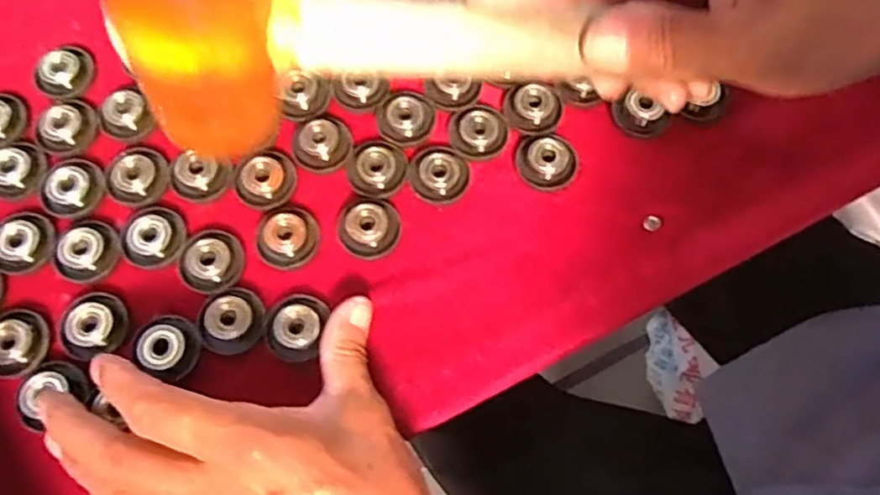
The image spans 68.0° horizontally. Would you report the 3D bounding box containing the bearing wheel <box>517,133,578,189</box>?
[{"bbox_3d":[0.057,-0.048,0.350,0.032,0.009,0.031,18,71,7],"label":"bearing wheel"}]

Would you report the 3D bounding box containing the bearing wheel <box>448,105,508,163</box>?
[{"bbox_3d":[0.020,-0.063,0.355,0.031,0.008,0.029,0,70,1],"label":"bearing wheel"}]

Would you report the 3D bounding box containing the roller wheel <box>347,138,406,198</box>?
[{"bbox_3d":[-0.035,-0.044,0.347,0.033,0.011,0.032,22,71,9],"label":"roller wheel"}]

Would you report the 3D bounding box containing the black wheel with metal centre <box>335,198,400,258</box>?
[{"bbox_3d":[-0.037,-0.013,0.335,0.032,0.012,0.031,0,70,1],"label":"black wheel with metal centre"}]

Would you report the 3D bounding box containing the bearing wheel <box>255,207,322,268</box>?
[{"bbox_3d":[-0.079,-0.007,0.335,0.030,0.011,0.033,0,70,1],"label":"bearing wheel"}]

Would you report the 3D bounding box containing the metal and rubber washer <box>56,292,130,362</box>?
[{"bbox_3d":[-0.171,0.038,0.320,0.029,0.006,0.032,42,76,15],"label":"metal and rubber washer"}]

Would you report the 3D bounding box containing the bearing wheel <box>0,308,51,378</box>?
[{"bbox_3d":[-0.206,0.044,0.315,0.027,0.010,0.034,-8,70,-2],"label":"bearing wheel"}]

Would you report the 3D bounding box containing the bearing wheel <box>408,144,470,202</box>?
[{"bbox_3d":[0.000,-0.041,0.347,0.031,0.009,0.032,0,70,1],"label":"bearing wheel"}]

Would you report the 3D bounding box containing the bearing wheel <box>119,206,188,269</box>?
[{"bbox_3d":[-0.149,-0.007,0.335,0.032,0.007,0.034,0,70,1],"label":"bearing wheel"}]

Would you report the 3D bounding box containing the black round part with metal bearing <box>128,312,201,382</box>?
[{"bbox_3d":[-0.134,0.046,0.315,0.029,0.008,0.028,0,70,1],"label":"black round part with metal bearing"}]

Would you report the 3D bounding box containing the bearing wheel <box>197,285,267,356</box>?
[{"bbox_3d":[-0.103,0.034,0.318,0.032,0.010,0.032,0,70,1],"label":"bearing wheel"}]

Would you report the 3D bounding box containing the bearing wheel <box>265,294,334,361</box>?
[{"bbox_3d":[-0.071,0.039,0.320,0.028,0.011,0.033,17,71,7],"label":"bearing wheel"}]

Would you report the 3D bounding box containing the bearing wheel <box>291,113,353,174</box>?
[{"bbox_3d":[-0.064,-0.056,0.351,0.032,0.012,0.027,-2,70,0],"label":"bearing wheel"}]

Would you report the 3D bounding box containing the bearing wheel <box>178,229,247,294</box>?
[{"bbox_3d":[-0.116,0.006,0.331,0.030,0.009,0.033,0,70,1],"label":"bearing wheel"}]

